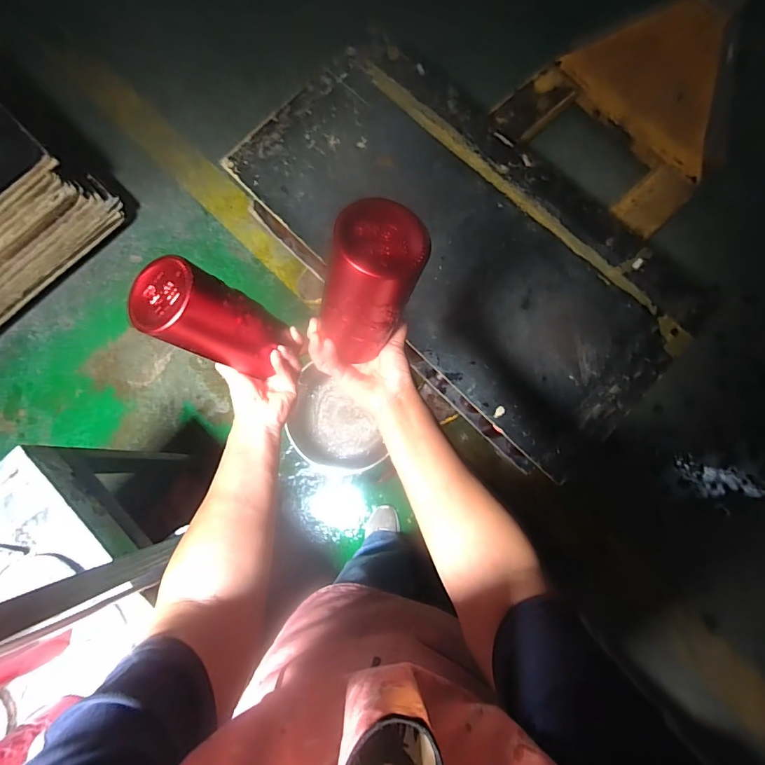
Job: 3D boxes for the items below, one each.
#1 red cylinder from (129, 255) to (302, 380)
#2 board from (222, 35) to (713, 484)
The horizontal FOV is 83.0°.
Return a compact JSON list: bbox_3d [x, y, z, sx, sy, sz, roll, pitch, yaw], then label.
[{"bbox_3d":[-0.182,-0.063,0.488,0.068,0.171,0.077,13,80,30],"label":"red cylinder"},{"bbox_3d":[0.195,-0.377,1.120,0.628,0.074,1.216,-44,84,-9],"label":"board"}]

